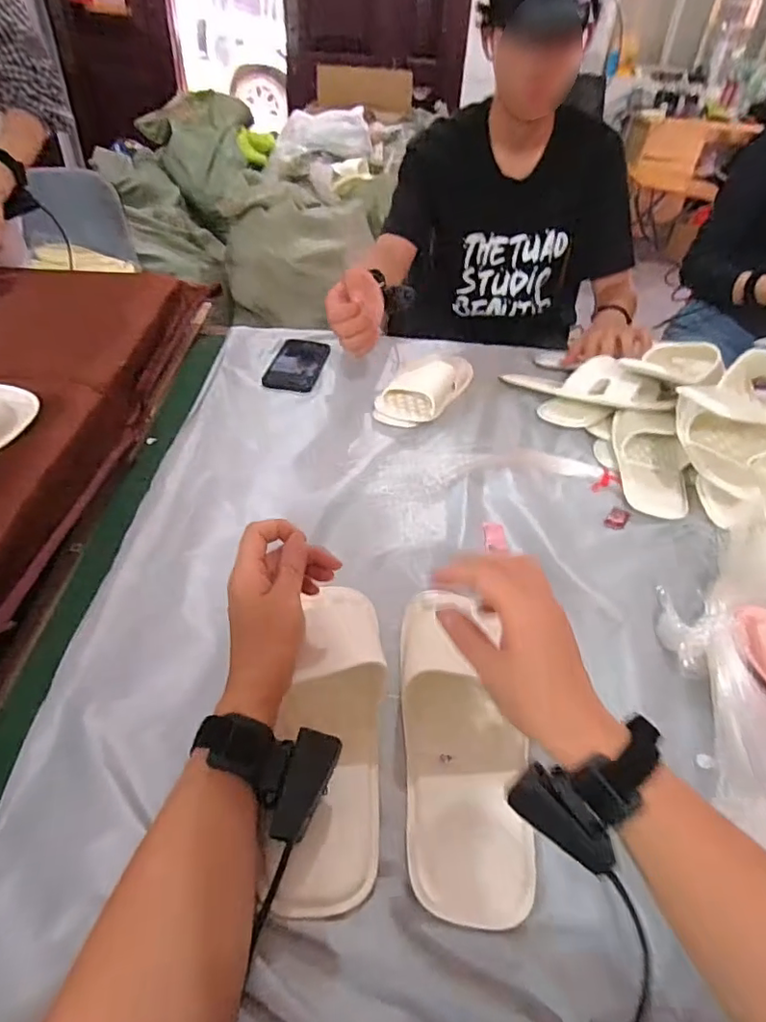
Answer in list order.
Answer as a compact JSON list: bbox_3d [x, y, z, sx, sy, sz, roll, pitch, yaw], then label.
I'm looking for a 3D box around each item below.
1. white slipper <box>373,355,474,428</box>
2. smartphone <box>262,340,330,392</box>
[{"bbox_3d":[0.066,-0.193,0.850,0.087,0.057,0.208,23,43,18],"label":"white slipper"},{"bbox_3d":[-0.139,-0.241,0.914,0.080,0.005,0.172,8,41,2],"label":"smartphone"}]

